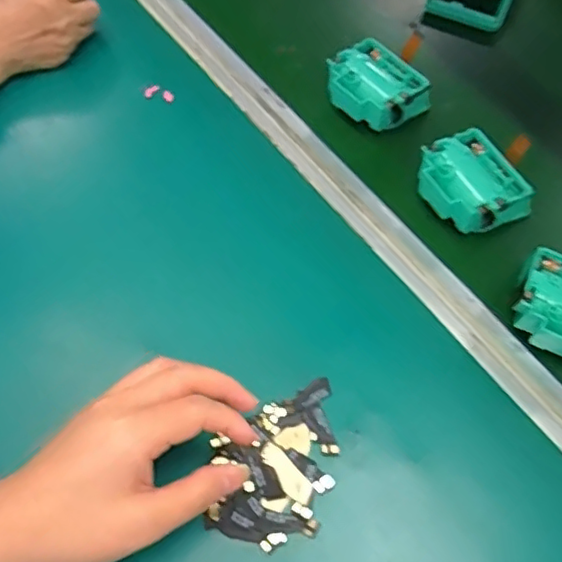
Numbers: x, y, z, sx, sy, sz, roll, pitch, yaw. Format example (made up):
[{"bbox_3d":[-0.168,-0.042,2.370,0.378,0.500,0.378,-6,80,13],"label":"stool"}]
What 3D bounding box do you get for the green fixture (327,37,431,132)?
[{"bbox_3d":[0.085,-0.170,0.530,0.070,0.033,0.084,-36,67,-24],"label":"green fixture"}]

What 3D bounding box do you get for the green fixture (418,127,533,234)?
[{"bbox_3d":[0.151,-0.075,0.480,0.078,0.039,0.080,-28,64,-21],"label":"green fixture"}]

